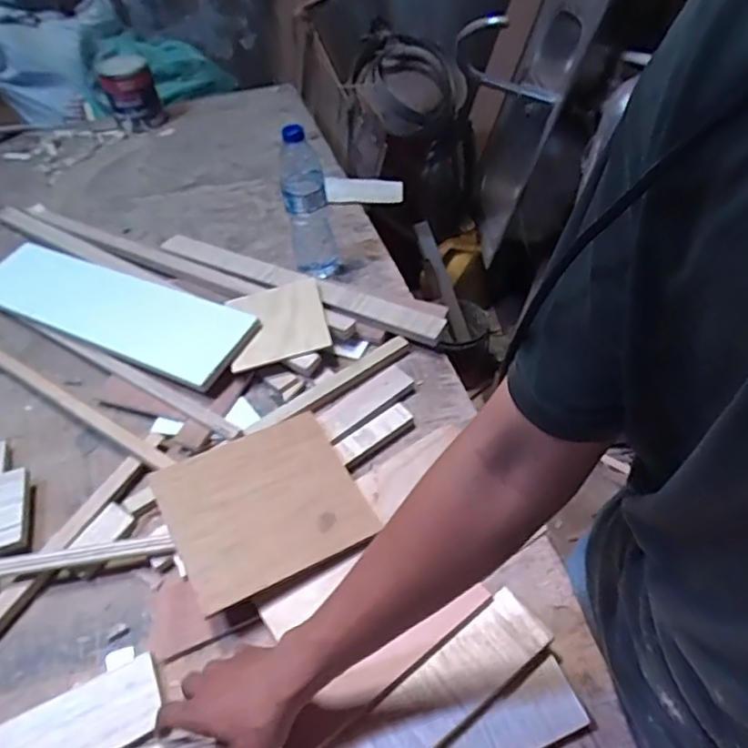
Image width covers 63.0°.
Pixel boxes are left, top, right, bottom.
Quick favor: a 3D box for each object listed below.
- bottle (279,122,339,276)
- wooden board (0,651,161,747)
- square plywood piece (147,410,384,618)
[{"bbox_3d":[-0.096,-0.249,0.906,0.069,0.224,0.054,-8,48,-2],"label":"bottle"},{"bbox_3d":[-0.273,0.326,0.559,0.151,0.016,0.070,-22,50,-14],"label":"wooden board"},{"bbox_3d":[-0.121,0.138,0.670,0.196,0.012,0.186,-20,51,-22],"label":"square plywood piece"}]

